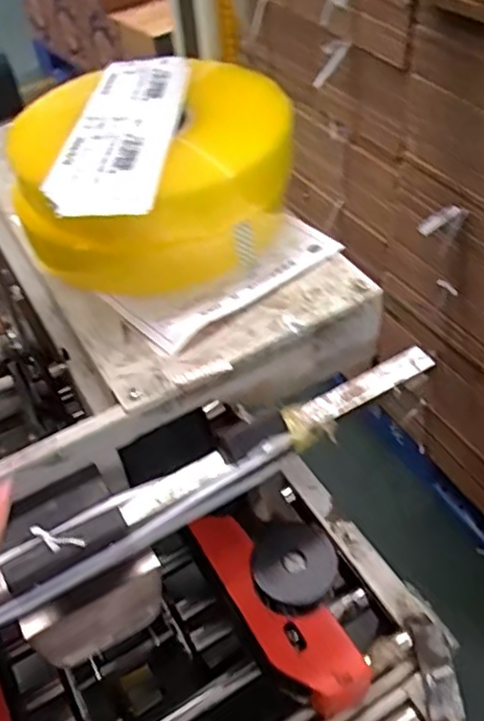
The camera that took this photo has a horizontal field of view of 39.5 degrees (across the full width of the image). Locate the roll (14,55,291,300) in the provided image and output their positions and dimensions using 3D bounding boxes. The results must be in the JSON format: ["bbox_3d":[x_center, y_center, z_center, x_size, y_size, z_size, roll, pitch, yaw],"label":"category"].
[{"bbox_3d":[-0.104,-0.187,0.685,0.238,0.140,0.259,-4,45,4],"label":"roll"}]

